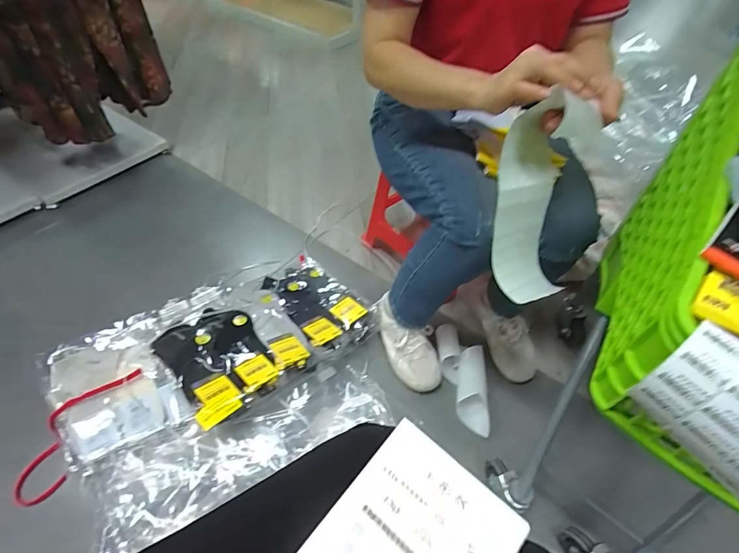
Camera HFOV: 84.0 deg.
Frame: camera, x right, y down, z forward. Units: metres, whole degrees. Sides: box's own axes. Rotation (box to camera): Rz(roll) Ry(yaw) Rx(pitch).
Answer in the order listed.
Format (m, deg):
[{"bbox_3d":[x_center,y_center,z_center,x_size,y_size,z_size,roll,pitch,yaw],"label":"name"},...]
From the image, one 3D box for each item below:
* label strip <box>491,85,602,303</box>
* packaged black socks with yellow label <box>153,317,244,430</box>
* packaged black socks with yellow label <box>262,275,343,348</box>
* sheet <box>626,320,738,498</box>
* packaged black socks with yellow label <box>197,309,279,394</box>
[{"bbox_3d":[0.224,-0.097,0.558,0.115,0.261,0.105,0,24,-3],"label":"label strip"},{"bbox_3d":[-0.309,0.176,0.763,0.106,0.056,0.226,-29,57,-25],"label":"packaged black socks with yellow label"},{"bbox_3d":[-0.147,0.073,0.940,0.093,0.057,0.229,-27,56,-24],"label":"packaged black socks with yellow label"},{"bbox_3d":[0.254,0.096,0.287,0.046,0.072,0.100,-31,57,-26],"label":"sheet"},{"bbox_3d":[-0.260,0.139,0.815,0.088,0.045,0.217,-26,55,-23],"label":"packaged black socks with yellow label"}]

